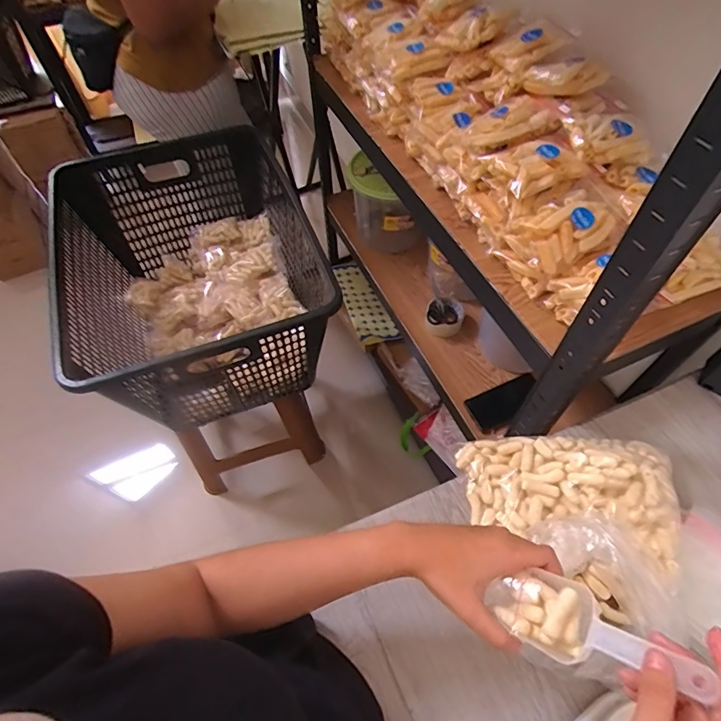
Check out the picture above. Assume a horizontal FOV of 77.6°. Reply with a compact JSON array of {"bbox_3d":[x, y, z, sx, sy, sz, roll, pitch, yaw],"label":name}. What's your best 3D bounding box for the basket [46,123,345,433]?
[{"bbox_3d":[-0.317,-0.170,0.914,0.432,0.295,0.604,-17,58,-9],"label":"basket"}]

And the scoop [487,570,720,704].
[{"bbox_3d":[0.161,0.189,0.319,0.143,0.034,0.052,-3,44,51],"label":"scoop"}]

